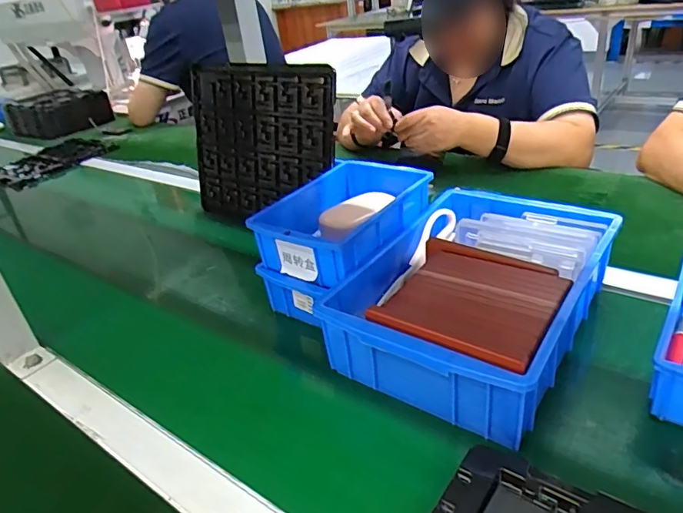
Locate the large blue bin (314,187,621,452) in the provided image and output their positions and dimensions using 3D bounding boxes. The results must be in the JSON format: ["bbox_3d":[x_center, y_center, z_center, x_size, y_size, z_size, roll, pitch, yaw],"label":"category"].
[{"bbox_3d":[0.143,0.036,0.520,0.199,0.083,0.285,15,37,33],"label":"large blue bin"}]

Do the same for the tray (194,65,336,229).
[{"bbox_3d":[-0.135,-0.176,0.783,0.310,0.239,0.017,11,16,36],"label":"tray"}]

